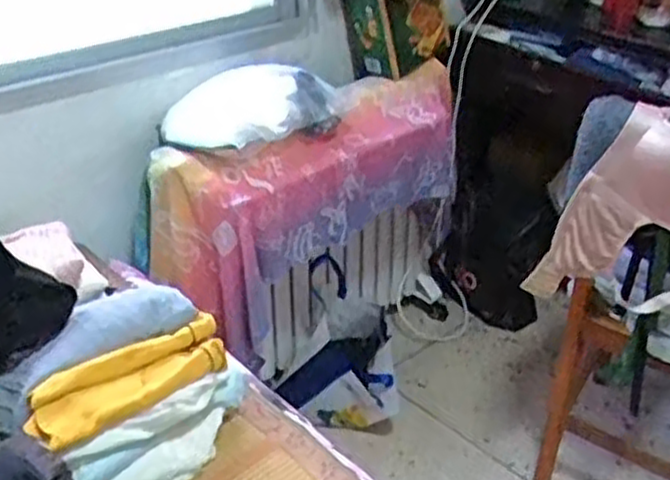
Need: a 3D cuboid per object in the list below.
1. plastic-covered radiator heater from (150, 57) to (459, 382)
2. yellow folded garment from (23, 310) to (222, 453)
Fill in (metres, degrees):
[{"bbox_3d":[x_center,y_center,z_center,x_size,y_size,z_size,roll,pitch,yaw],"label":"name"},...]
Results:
[{"bbox_3d":[-0.017,-0.030,1.903,0.221,0.577,0.830,26,40,36],"label":"plastic-covered radiator heater"},{"bbox_3d":[-0.283,0.193,1.113,0.290,0.052,0.090,-20,37,-30],"label":"yellow folded garment"}]

